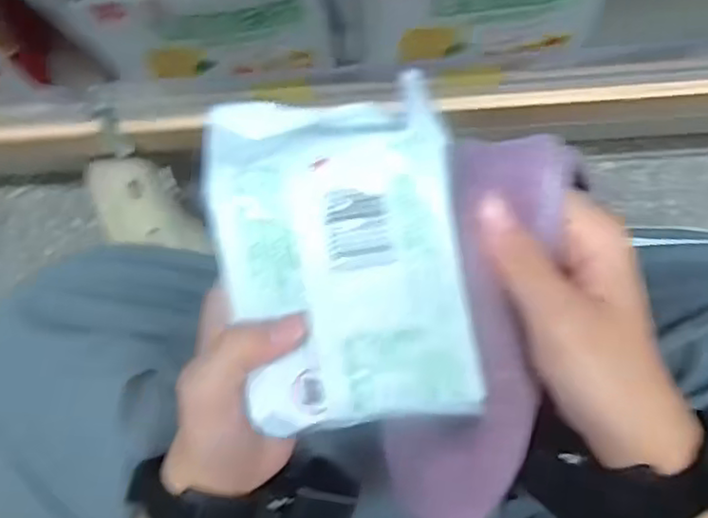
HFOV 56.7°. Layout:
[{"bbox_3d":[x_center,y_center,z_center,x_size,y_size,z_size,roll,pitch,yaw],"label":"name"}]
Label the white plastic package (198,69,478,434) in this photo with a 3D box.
[{"bbox_3d":[-0.006,-0.002,0.258,0.095,0.032,0.133,-8,83,4],"label":"white plastic package"}]

